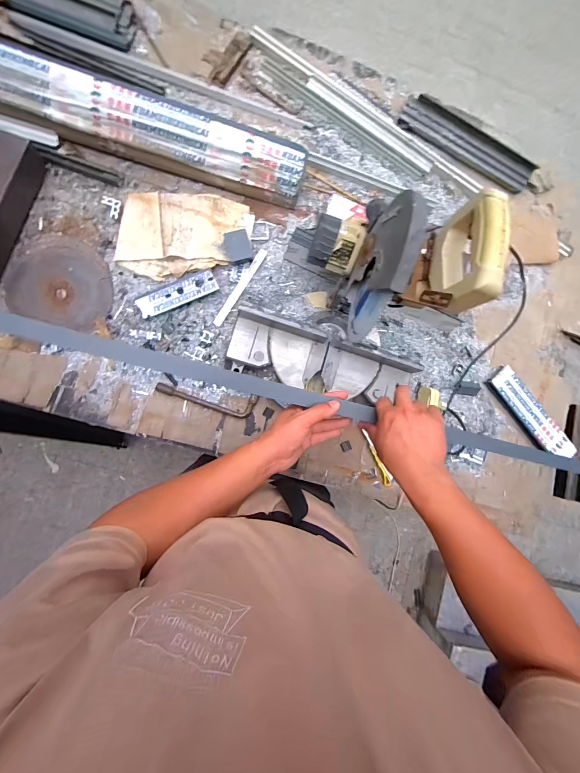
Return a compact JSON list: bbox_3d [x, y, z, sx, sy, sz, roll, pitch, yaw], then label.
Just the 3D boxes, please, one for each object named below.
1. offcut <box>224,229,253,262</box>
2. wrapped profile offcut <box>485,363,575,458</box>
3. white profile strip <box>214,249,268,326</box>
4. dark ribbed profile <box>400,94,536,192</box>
[{"bbox_3d":[-0.141,-0.378,0.842,0.067,0.004,0.076,-17,94,-5],"label":"offcut"},{"bbox_3d":[0.710,0.088,0.929,0.084,0.029,0.327,-41,93,-7],"label":"wrapped profile offcut"},{"bbox_3d":[-0.132,-0.266,0.841,0.024,0.007,0.238,33,84,-5],"label":"white profile strip"},{"bbox_3d":[0.520,-0.706,0.915,0.418,0.031,0.098,25,85,-6],"label":"dark ribbed profile"}]

